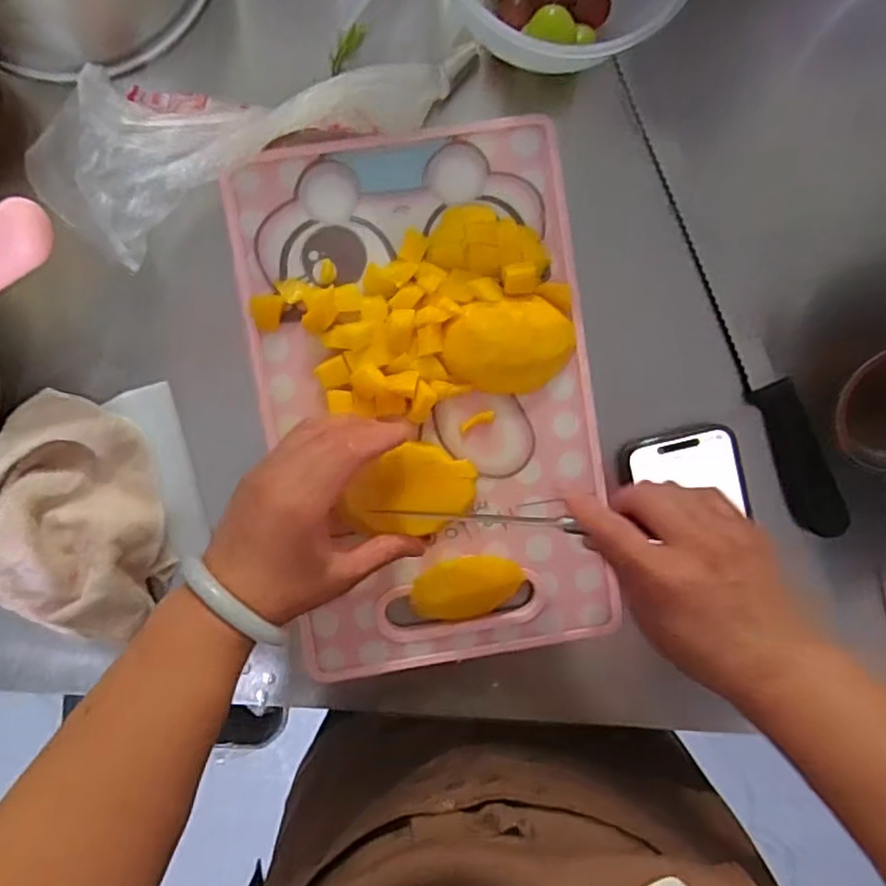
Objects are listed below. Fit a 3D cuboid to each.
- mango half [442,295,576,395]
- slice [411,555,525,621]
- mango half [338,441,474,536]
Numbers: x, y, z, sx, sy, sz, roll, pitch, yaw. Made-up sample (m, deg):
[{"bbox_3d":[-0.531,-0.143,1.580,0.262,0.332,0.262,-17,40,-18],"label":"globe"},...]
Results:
[{"bbox_3d":[0.046,-0.065,0.450,0.087,0.023,0.061,-9,94,-1],"label":"mango half"},{"bbox_3d":[0.017,0.101,0.467,0.077,0.013,0.046,-8,94,-1],"label":"slice"},{"bbox_3d":[-0.021,0.031,0.449,0.085,0.018,0.060,3,94,-2],"label":"mango half"}]

